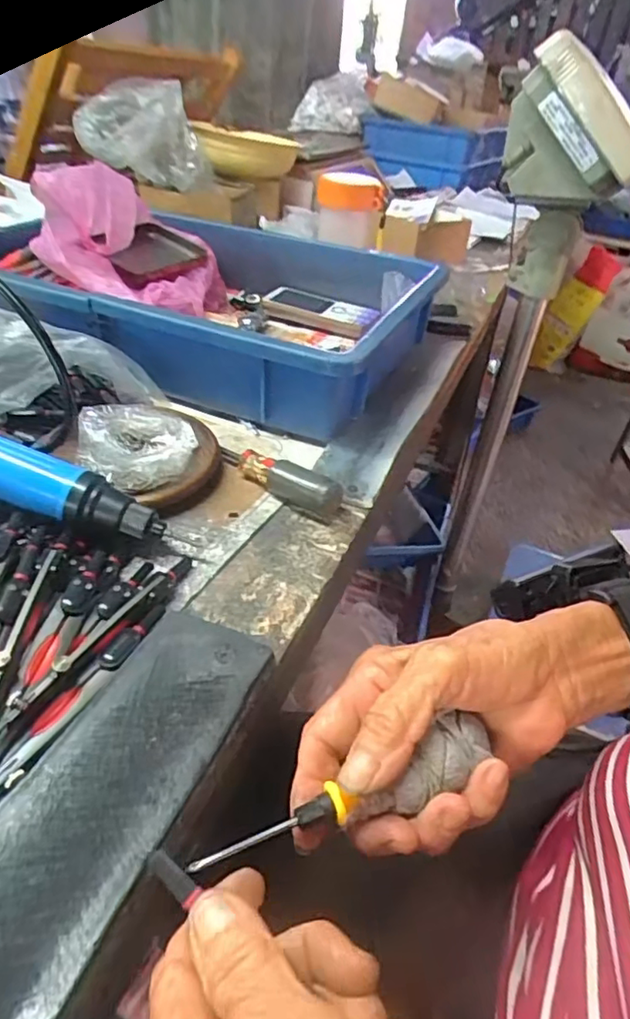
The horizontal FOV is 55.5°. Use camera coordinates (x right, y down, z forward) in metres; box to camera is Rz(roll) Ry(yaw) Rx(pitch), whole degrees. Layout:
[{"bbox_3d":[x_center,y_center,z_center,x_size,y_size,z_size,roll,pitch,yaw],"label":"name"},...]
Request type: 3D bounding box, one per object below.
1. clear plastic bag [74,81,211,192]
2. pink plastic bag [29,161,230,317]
[{"bbox_3d":[-0.234,-0.517,0.833,0.171,0.126,0.125,-1,38,-10],"label":"clear plastic bag"},{"bbox_3d":[-0.177,-0.267,0.594,0.168,0.125,0.178,0,37,-7],"label":"pink plastic bag"}]

